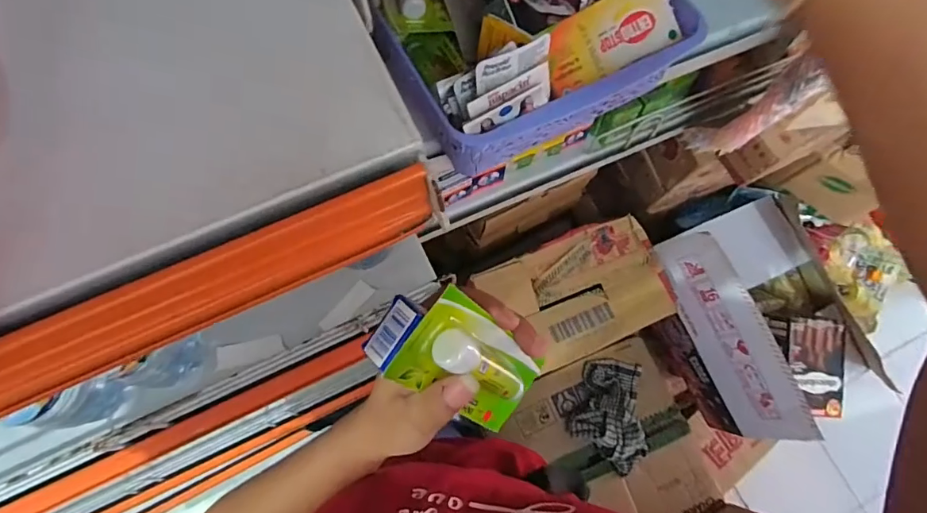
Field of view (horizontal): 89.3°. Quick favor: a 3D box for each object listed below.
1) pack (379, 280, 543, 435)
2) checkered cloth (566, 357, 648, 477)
[{"bbox_3d":[0.008,0.057,0.233,0.022,0.095,0.046,16,69,44],"label":"pack"},{"bbox_3d":[0.316,0.319,0.975,0.149,0.070,0.208,20,74,5],"label":"checkered cloth"}]

